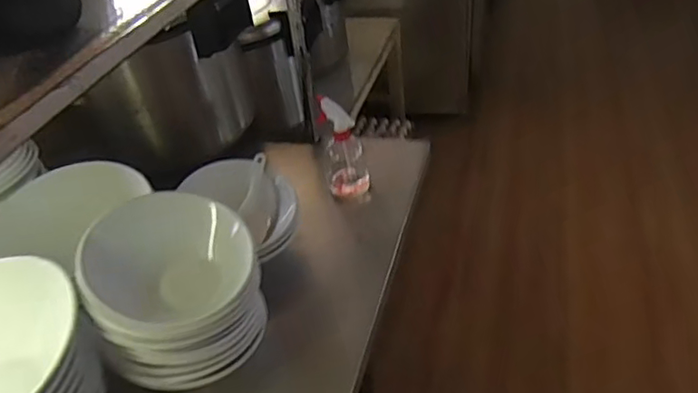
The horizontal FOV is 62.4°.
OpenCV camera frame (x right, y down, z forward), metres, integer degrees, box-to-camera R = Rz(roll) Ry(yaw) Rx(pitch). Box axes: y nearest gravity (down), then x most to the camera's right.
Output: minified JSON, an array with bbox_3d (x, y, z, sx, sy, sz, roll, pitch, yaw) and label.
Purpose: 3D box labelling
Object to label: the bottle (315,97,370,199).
[{"bbox_3d":[-0.009,-0.081,1.062,0.083,0.180,0.080,-6,38,1],"label":"bottle"}]

